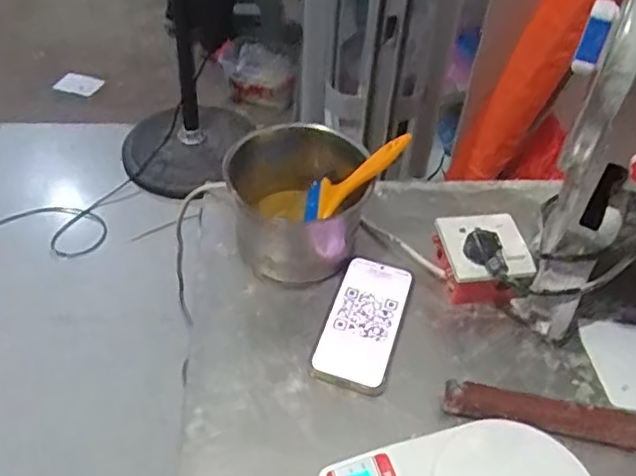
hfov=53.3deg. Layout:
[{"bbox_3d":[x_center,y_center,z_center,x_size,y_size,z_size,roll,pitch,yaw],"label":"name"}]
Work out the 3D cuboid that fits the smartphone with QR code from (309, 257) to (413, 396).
[{"bbox_3d":[0.049,0.085,0.657,0.073,0.016,0.157,14,48,10],"label":"smartphone with QR code"}]

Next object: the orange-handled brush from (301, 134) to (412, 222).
[{"bbox_3d":[0.038,-0.066,0.676,0.016,0.150,0.062,37,43,-23],"label":"orange-handled brush"}]

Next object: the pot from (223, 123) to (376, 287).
[{"bbox_3d":[-0.022,-0.034,0.689,0.145,0.108,0.140,-1,47,-4],"label":"pot"}]

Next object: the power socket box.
[{"bbox_3d":[0.177,0.022,0.687,0.087,0.071,0.089,-8,48,-10],"label":"power socket box"}]

